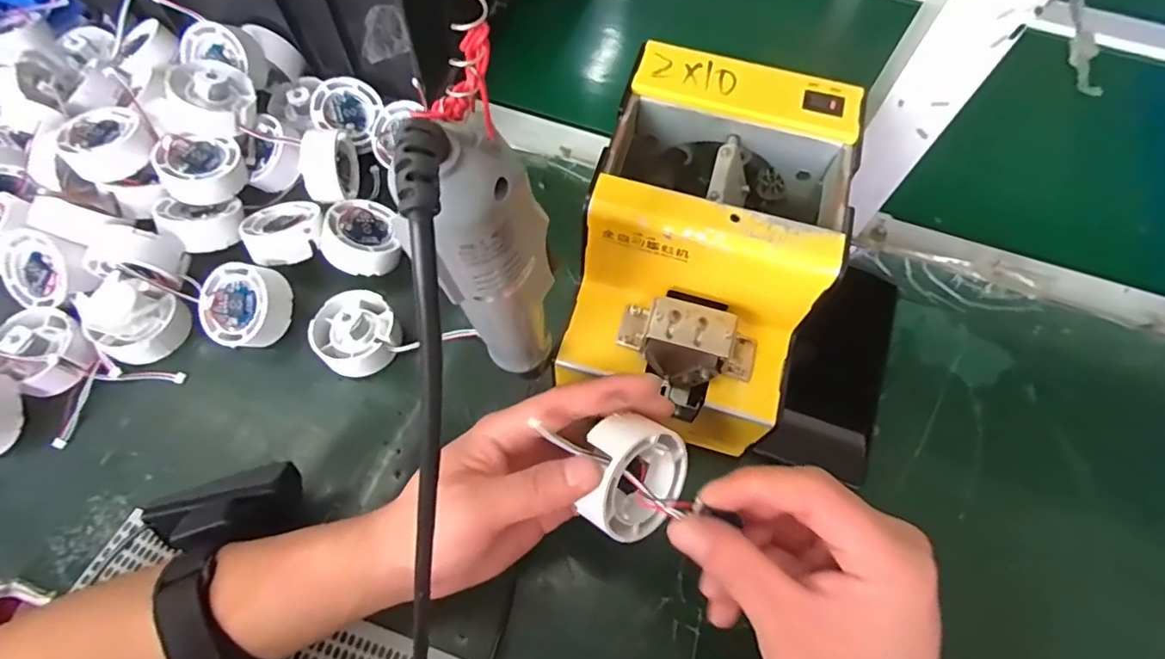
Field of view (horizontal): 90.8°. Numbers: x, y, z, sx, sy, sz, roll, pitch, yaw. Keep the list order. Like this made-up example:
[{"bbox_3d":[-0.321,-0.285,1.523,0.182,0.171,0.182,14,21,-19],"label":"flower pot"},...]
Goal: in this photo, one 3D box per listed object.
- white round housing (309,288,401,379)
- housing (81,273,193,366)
[{"bbox_3d":[-0.154,0.001,0.388,0.053,0.027,0.054,1,64,-1],"label":"white round housing"},{"bbox_3d":[-0.298,-0.005,0.383,0.052,0.038,0.056,1,64,-1],"label":"housing"}]

